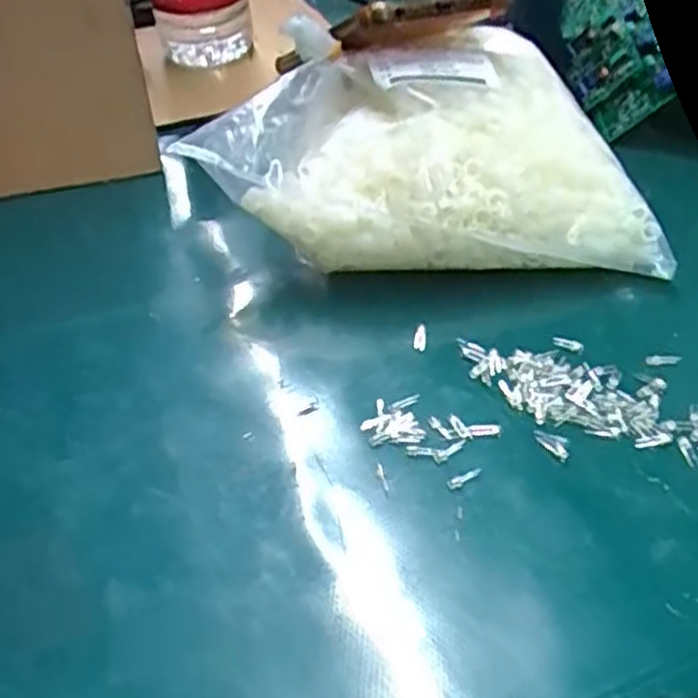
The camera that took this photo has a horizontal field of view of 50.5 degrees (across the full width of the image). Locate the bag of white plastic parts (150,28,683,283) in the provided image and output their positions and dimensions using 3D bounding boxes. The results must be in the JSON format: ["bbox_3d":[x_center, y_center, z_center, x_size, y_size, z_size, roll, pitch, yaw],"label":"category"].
[{"bbox_3d":[0.036,-0.098,0.365,0.214,0.072,0.125,-4,46,0],"label":"bag of white plastic parts"}]

